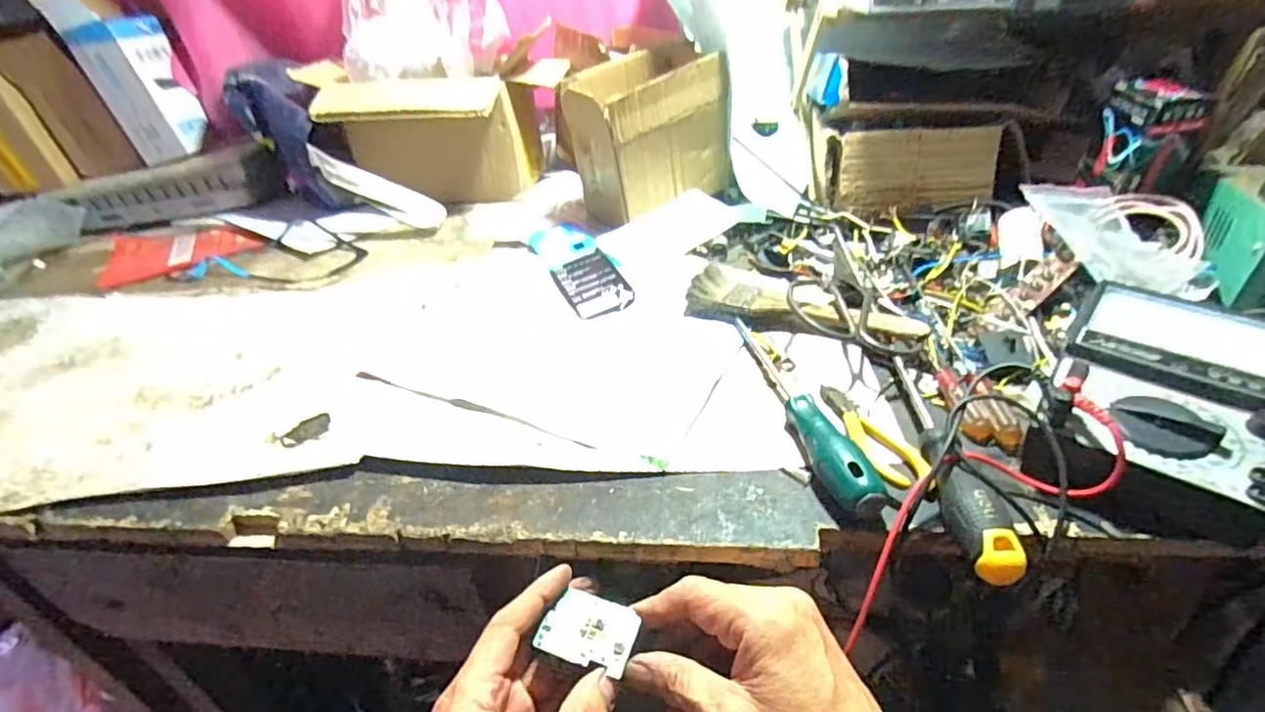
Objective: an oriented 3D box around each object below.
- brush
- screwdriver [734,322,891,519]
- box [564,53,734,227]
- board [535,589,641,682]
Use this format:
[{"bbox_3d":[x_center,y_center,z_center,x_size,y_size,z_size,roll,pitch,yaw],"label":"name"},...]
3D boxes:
[{"bbox_3d":[0.136,-0.039,0.491,0.183,0.029,0.068,22,47,33],"label":"brush"},{"bbox_3d":[0.114,0.025,0.415,0.029,0.027,0.207,-9,38,-2],"label":"screwdriver"},{"bbox_3d":[0.021,-0.230,0.646,0.155,0.145,0.096,-30,43,-26],"label":"box"},{"bbox_3d":[-0.022,0.148,0.326,0.045,0.009,0.037,8,40,20],"label":"board"}]

